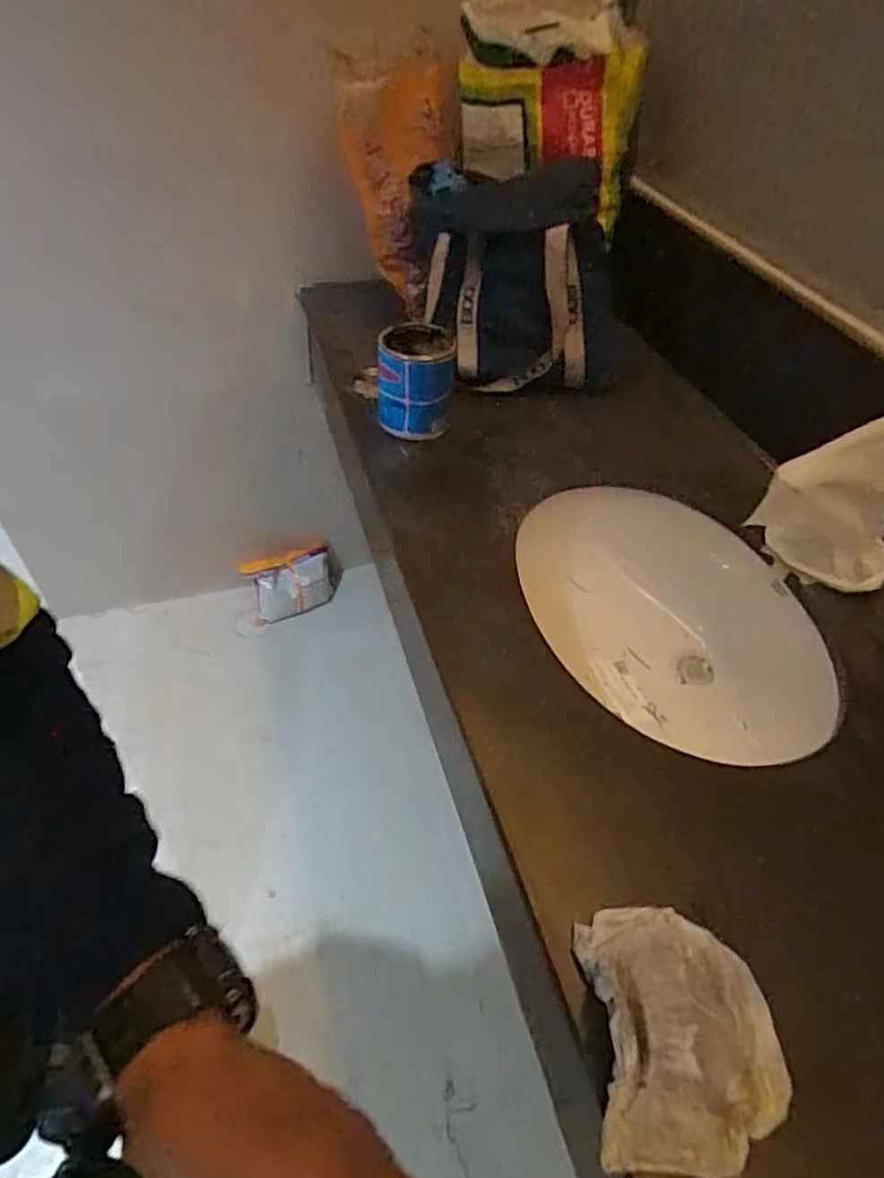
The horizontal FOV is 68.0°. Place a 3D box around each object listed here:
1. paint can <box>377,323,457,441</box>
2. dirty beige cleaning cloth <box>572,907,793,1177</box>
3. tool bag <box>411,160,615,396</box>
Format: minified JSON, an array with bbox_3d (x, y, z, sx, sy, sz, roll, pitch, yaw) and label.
[{"bbox_3d":[-0.037,-0.292,0.922,0.109,0.116,0.105,6,47,1],"label":"paint can"},{"bbox_3d":[0.169,0.298,0.450,0.136,0.042,0.157,2,47,-3],"label":"dirty beige cleaning cloth"},{"bbox_3d":[0.115,-0.460,0.993,0.269,0.252,0.233,-9,48,-13],"label":"tool bag"}]

